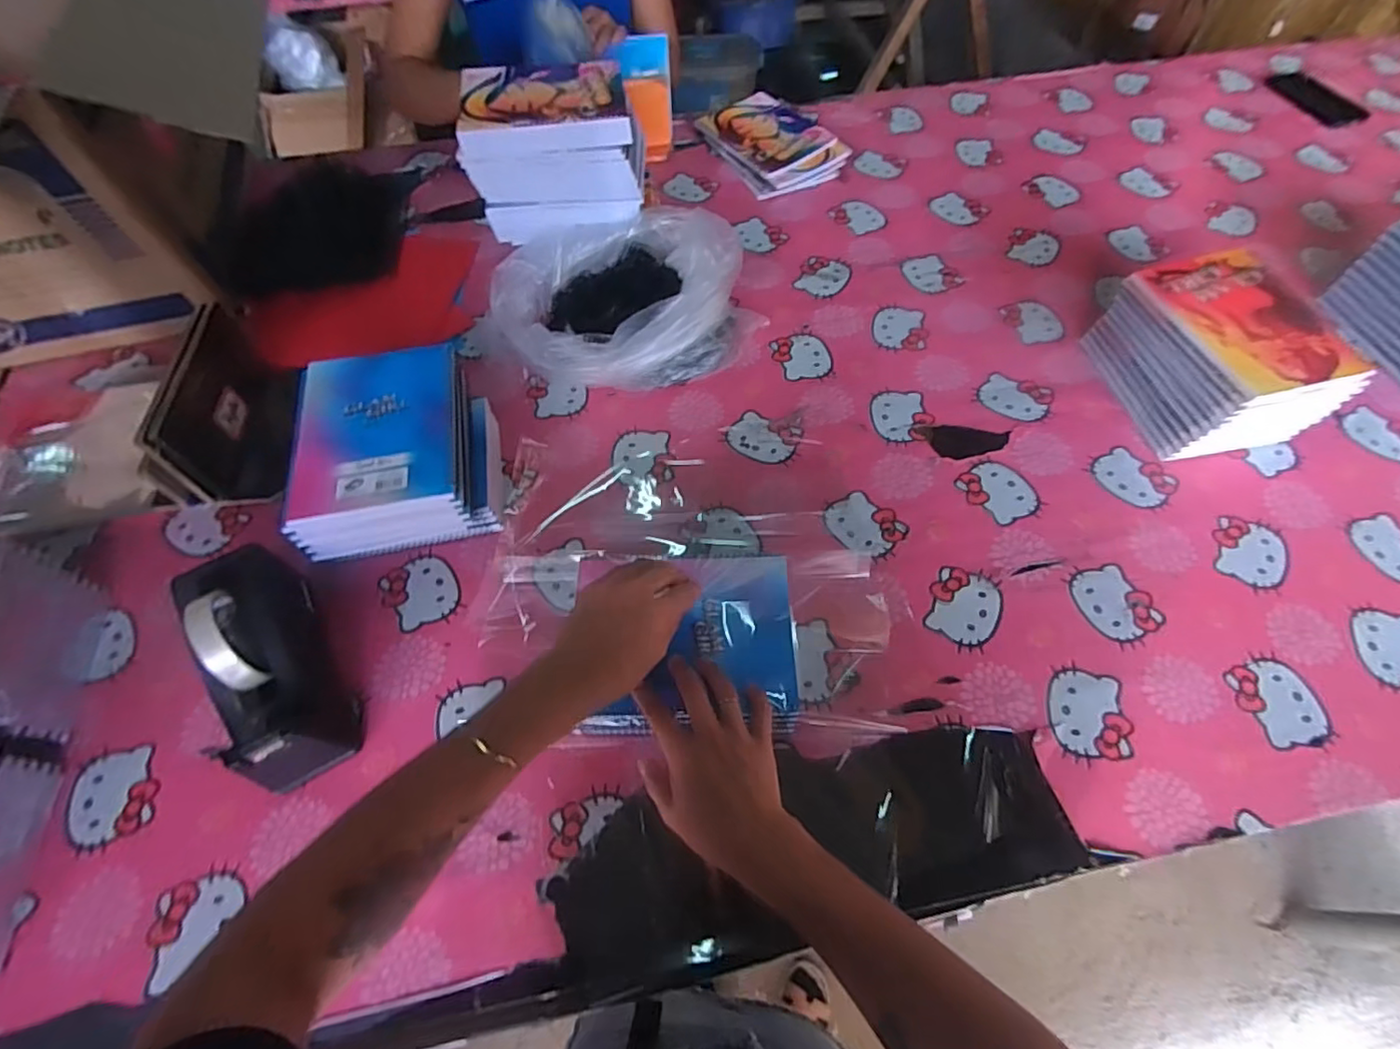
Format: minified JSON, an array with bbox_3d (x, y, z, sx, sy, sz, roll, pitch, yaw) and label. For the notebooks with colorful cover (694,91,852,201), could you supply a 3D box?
[{"bbox_3d":[0.118,-0.640,1.011,0.180,0.030,0.254,-22,62,-12],"label":"notebooks with colorful cover"}]

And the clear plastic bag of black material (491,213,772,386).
[{"bbox_3d":[-0.104,-0.289,0.756,0.292,0.125,0.265,34,65,19],"label":"clear plastic bag of black material"}]

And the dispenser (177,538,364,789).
[{"bbox_3d":[-0.378,0.122,0.527,0.079,0.117,0.205,-29,63,-15],"label":"dispenser"}]

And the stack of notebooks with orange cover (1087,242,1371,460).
[{"bbox_3d":[0.591,-0.190,0.696,0.161,0.121,0.205,-8,60,-4],"label":"stack of notebooks with orange cover"}]

